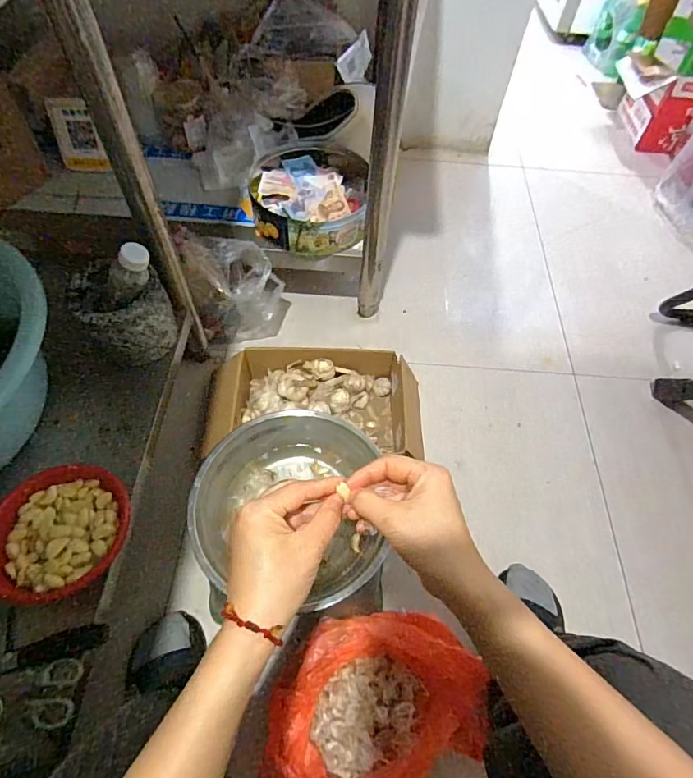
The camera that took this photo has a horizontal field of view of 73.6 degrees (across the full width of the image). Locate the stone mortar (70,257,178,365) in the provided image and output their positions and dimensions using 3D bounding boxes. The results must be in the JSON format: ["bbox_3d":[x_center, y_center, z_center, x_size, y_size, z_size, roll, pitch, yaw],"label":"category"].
[{"bbox_3d":[-0.357,-0.126,0.767,0.128,0.124,0.162,-24,62,-15],"label":"stone mortar"}]

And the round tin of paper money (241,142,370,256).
[{"bbox_3d":[-0.083,-0.409,0.986,0.250,0.068,0.275,5,58,1],"label":"round tin of paper money"}]

